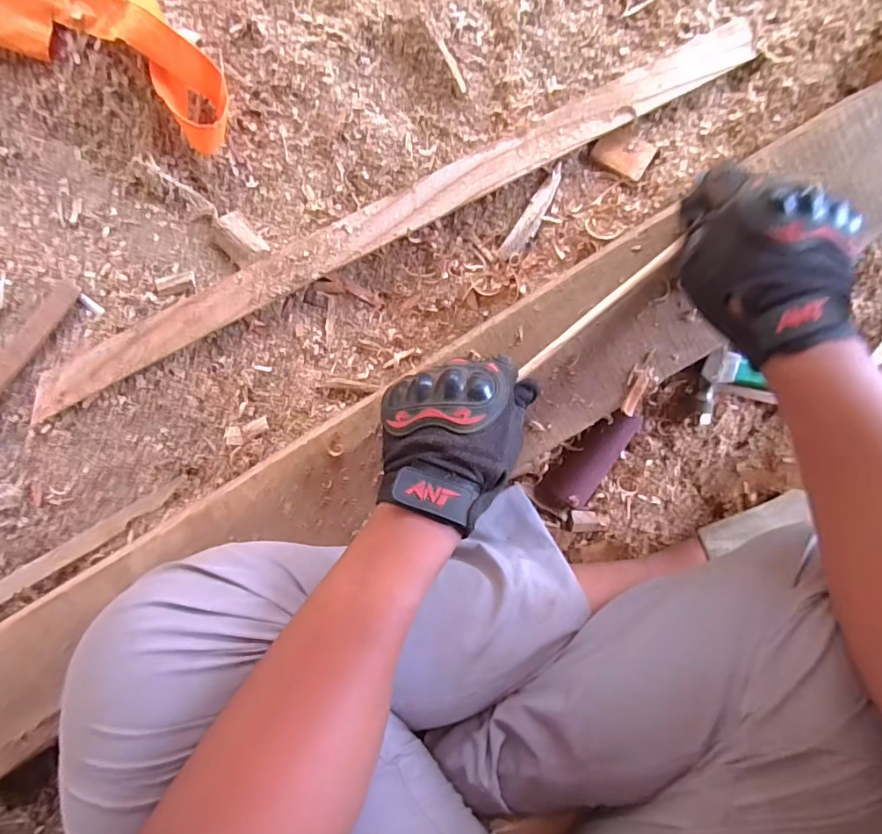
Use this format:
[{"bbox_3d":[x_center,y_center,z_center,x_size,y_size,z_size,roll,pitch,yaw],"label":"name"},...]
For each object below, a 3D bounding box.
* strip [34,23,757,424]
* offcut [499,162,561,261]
[{"bbox_3d":[-0.054,-0.182,0.457,0.699,0.022,0.045,-26,100,2],"label":"strip"},{"bbox_3d":[0.088,-0.188,0.469,0.021,0.005,0.095,32,97,-7],"label":"offcut"}]

